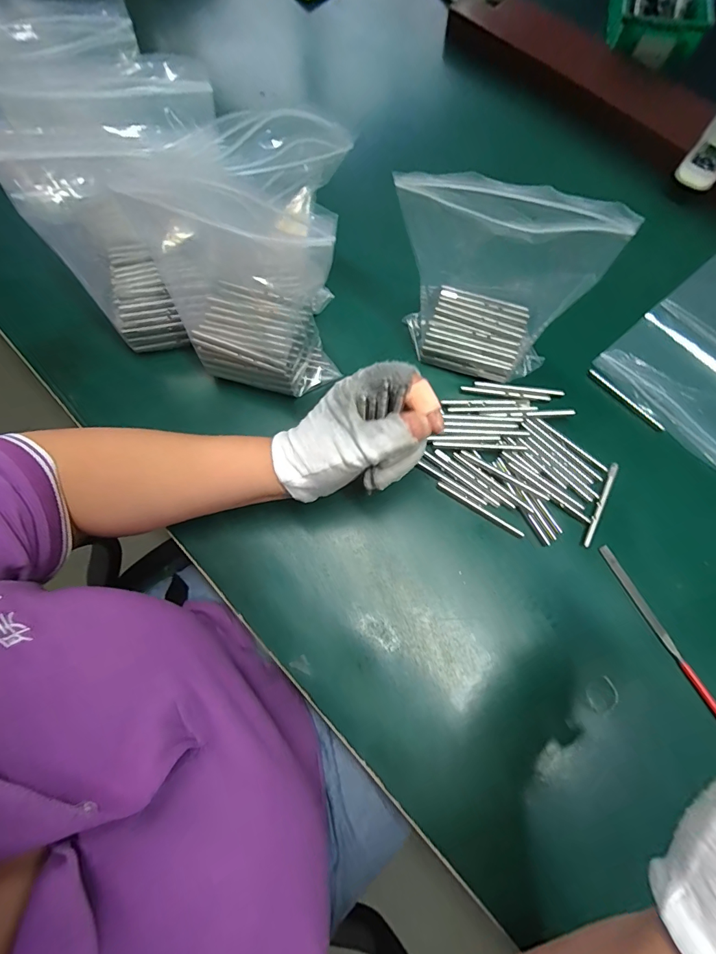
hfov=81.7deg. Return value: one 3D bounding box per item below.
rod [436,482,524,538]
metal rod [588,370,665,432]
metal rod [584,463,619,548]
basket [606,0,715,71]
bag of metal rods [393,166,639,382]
[{"bbox_3d":[0.099,0.027,0.341,0.078,0.004,0.006,32,77,10],"label":"rod"},{"bbox_3d":[0.239,-0.069,0.370,0.007,0.007,0.079,-44,77,-10],"label":"metal rod"},{"bbox_3d":[0.198,0.022,0.337,0.005,0.004,0.074,25,76,8],"label":"metal rod"},{"bbox_3d":[0.355,-0.559,0.494,0.108,0.048,0.135,14,73,5],"label":"basket"},{"bbox_3d":[0.096,-0.148,0.313,0.136,0.148,0.069,12,75,5],"label":"bag of metal rods"}]

